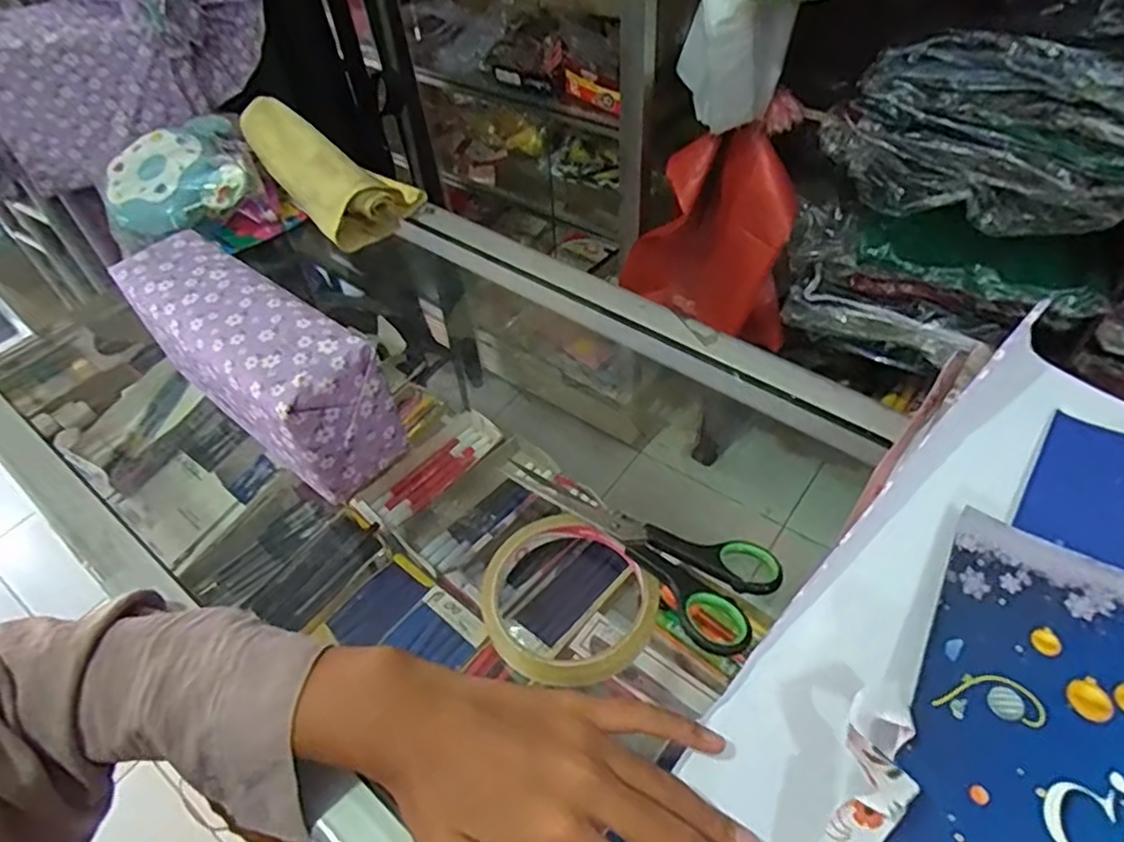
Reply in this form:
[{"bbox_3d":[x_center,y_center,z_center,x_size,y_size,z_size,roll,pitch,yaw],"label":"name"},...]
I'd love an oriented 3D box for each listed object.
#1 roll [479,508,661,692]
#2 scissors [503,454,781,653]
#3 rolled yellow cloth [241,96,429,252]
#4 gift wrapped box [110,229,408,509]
[{"bbox_3d":[0.001,0.091,0.345,0.082,0.011,0.089,-2,49,3],"label":"roll"},{"bbox_3d":[0.046,0.055,0.362,0.069,0.021,0.153,-36,56,-24],"label":"scissors"},{"bbox_3d":[-0.207,-0.220,0.587,0.157,0.076,0.089,32,59,27],"label":"rolled yellow cloth"},{"bbox_3d":[-0.190,-0.039,0.416,0.196,0.086,0.065,32,59,27],"label":"gift wrapped box"}]

